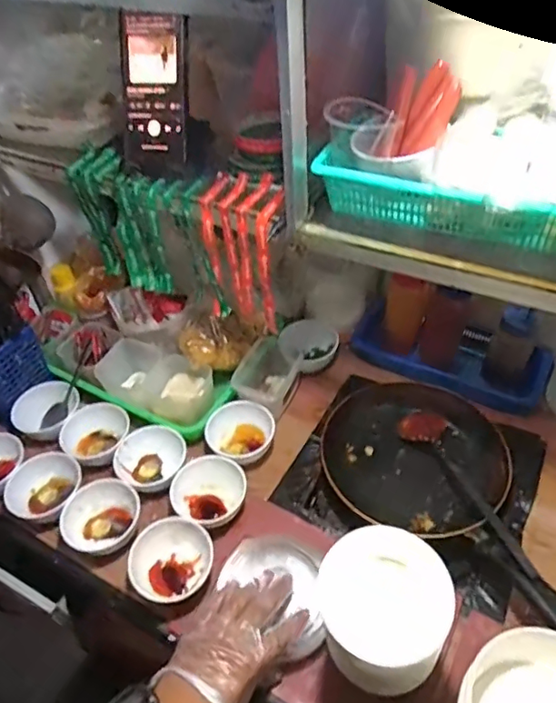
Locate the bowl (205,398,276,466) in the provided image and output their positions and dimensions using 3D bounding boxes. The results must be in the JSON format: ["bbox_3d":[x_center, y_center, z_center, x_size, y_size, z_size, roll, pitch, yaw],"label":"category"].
[{"bbox_3d":[-0.048,0.114,0.753,0.095,0.045,0.087,-3,45,3],"label":"bowl"}]

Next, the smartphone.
[{"bbox_3d":[-0.134,-0.270,0.578,0.071,0.160,0.016,11,26,8],"label":"smartphone"}]

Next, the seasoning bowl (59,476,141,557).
[{"bbox_3d":[-0.213,0.209,0.670,0.095,0.051,0.087,-3,45,3],"label":"seasoning bowl"}]

